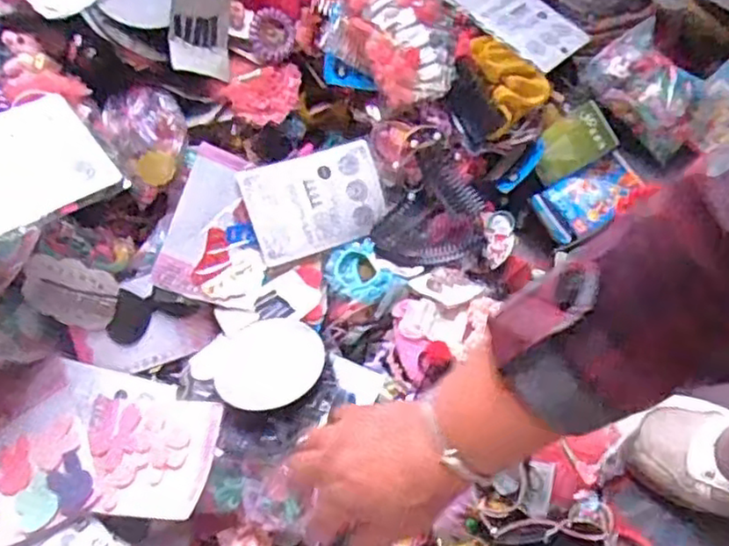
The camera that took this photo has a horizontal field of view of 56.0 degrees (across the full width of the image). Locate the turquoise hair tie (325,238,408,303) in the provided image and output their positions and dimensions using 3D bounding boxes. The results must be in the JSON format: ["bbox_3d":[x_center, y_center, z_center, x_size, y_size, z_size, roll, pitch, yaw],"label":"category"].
[{"bbox_3d":[-0.003,-0.002,0.665,0.056,0.021,0.071,-31,69,-12],"label":"turquoise hair tie"}]

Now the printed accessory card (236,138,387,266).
[{"bbox_3d":[-0.046,-0.073,0.682,0.140,0.008,0.097,-18,89,-23],"label":"printed accessory card"}]

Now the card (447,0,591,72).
[{"bbox_3d":[0.160,-0.273,0.728,0.095,0.007,0.143,-36,70,-29],"label":"card"}]

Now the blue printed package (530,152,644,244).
[{"bbox_3d":[0.228,-0.076,0.690,0.104,0.011,0.061,-27,66,-6],"label":"blue printed package"}]

